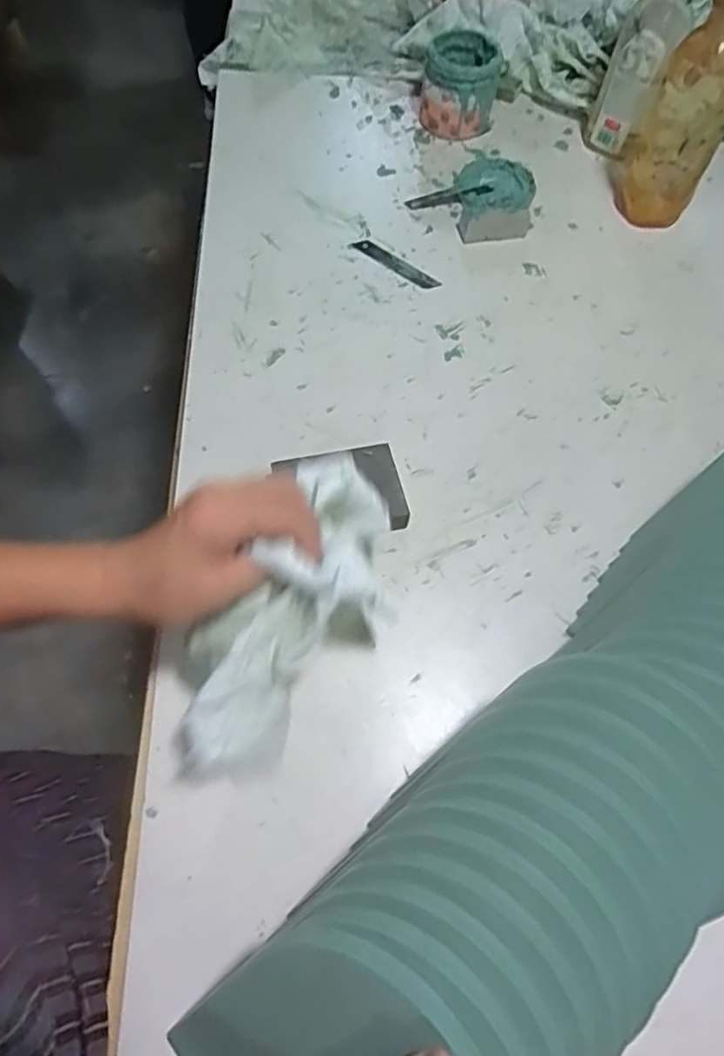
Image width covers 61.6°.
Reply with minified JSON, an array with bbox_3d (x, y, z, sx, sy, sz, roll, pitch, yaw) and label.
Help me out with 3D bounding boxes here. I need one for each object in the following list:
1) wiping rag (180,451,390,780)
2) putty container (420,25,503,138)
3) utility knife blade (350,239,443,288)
[{"bbox_3d":[-0.049,0.065,0.382,0.088,0.080,0.223,30,87,11],"label":"wiping rag"},{"bbox_3d":[0.113,-0.510,0.702,0.085,0.075,0.089,8,64,1],"label":"putty container"},{"bbox_3d":[0.036,-0.272,0.628,0.100,0.004,0.019,34,67,11],"label":"utility knife blade"}]

